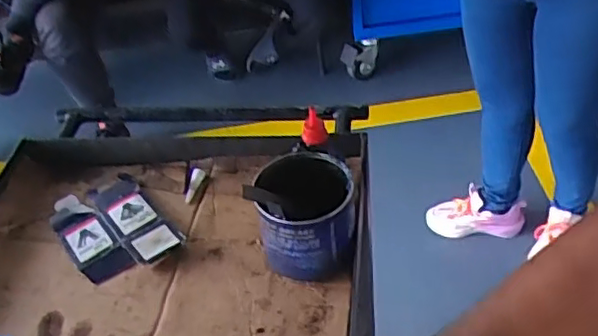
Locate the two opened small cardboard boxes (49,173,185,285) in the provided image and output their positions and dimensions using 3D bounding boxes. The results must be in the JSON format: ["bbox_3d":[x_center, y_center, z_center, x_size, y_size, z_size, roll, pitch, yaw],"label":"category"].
[{"bbox_3d":[-0.221,0.065,0.748,0.111,0.014,0.173,-30,48,-22],"label":"two opened small cardboard boxes"}]

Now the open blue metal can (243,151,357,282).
[{"bbox_3d":[0.006,0.050,0.669,0.106,0.104,0.104,0,44,7],"label":"open blue metal can"}]

